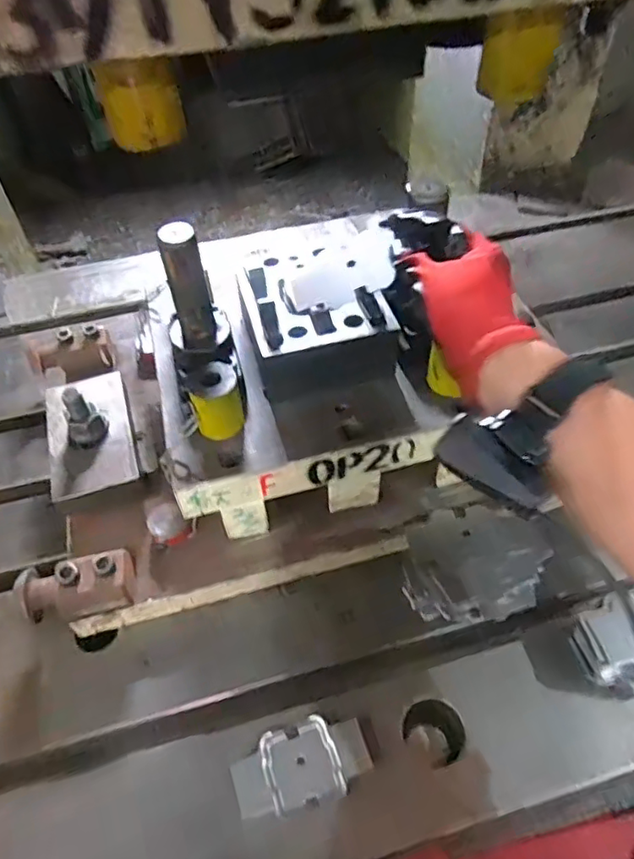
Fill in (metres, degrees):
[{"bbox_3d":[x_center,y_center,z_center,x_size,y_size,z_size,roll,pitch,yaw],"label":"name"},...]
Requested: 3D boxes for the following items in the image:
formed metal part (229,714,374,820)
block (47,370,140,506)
[{"bbox_3d":[-0.012,0.261,0.449,0.103,0.011,0.056,-17,52,-11],"label":"formed metal part"},{"bbox_3d":[-0.228,-0.008,0.574,0.083,0.061,0.151,-16,52,-10],"label":"block"}]

